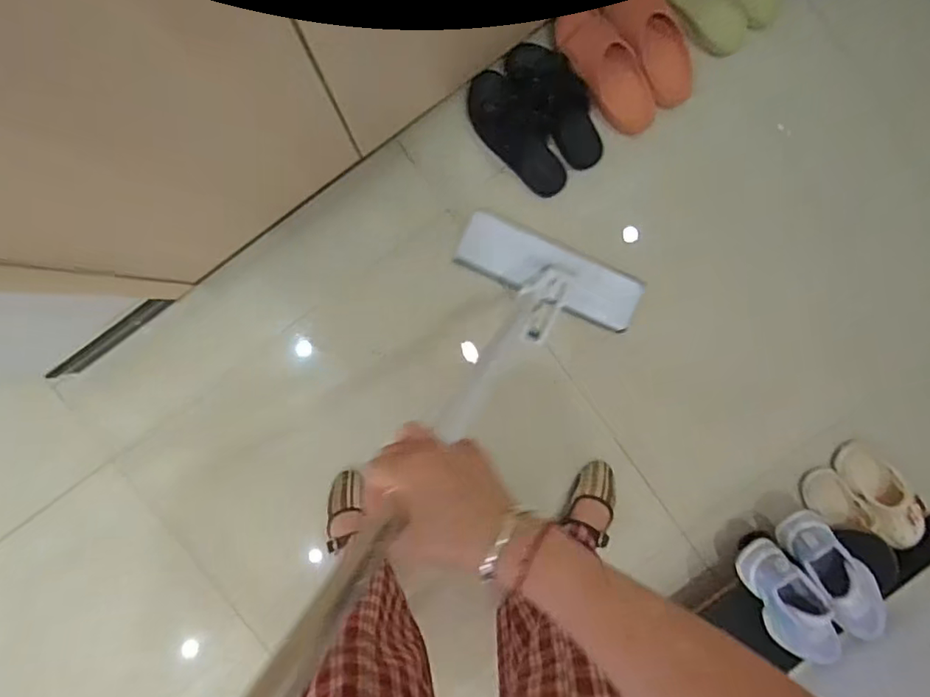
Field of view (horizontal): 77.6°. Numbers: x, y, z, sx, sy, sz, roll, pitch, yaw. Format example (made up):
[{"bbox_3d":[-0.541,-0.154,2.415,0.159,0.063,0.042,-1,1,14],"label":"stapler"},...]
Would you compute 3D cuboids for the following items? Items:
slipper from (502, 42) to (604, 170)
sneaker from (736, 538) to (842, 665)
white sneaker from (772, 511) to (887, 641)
[{"bbox_3d":[0.171,-0.441,1.037,0.098,0.055,0.242,-39,95,1],"label":"slipper"},{"bbox_3d":[0.576,0.461,1.014,0.087,0.097,0.252,-35,95,0],"label":"sneaker"},{"bbox_3d":[0.646,0.397,1.001,0.096,0.094,0.247,-40,95,1],"label":"white sneaker"}]

